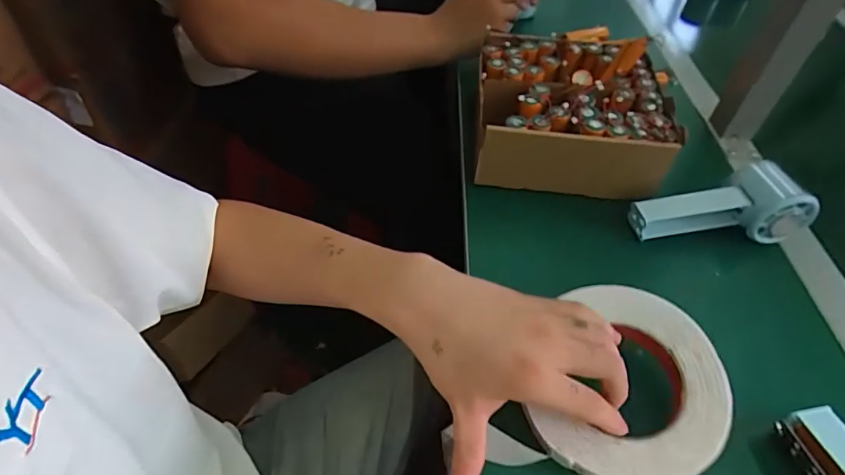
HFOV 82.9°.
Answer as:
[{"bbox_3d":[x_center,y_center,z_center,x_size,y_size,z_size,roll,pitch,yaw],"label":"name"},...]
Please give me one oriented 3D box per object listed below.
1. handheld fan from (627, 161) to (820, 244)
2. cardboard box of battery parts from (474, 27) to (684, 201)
[{"bbox_3d":[0.276,-0.033,0.445,0.151,0.055,0.058,0,48,-3],"label":"handheld fan"},{"bbox_3d":[0.154,-0.139,0.521,0.188,0.086,0.190,5,48,2],"label":"cardboard box of battery parts"}]

